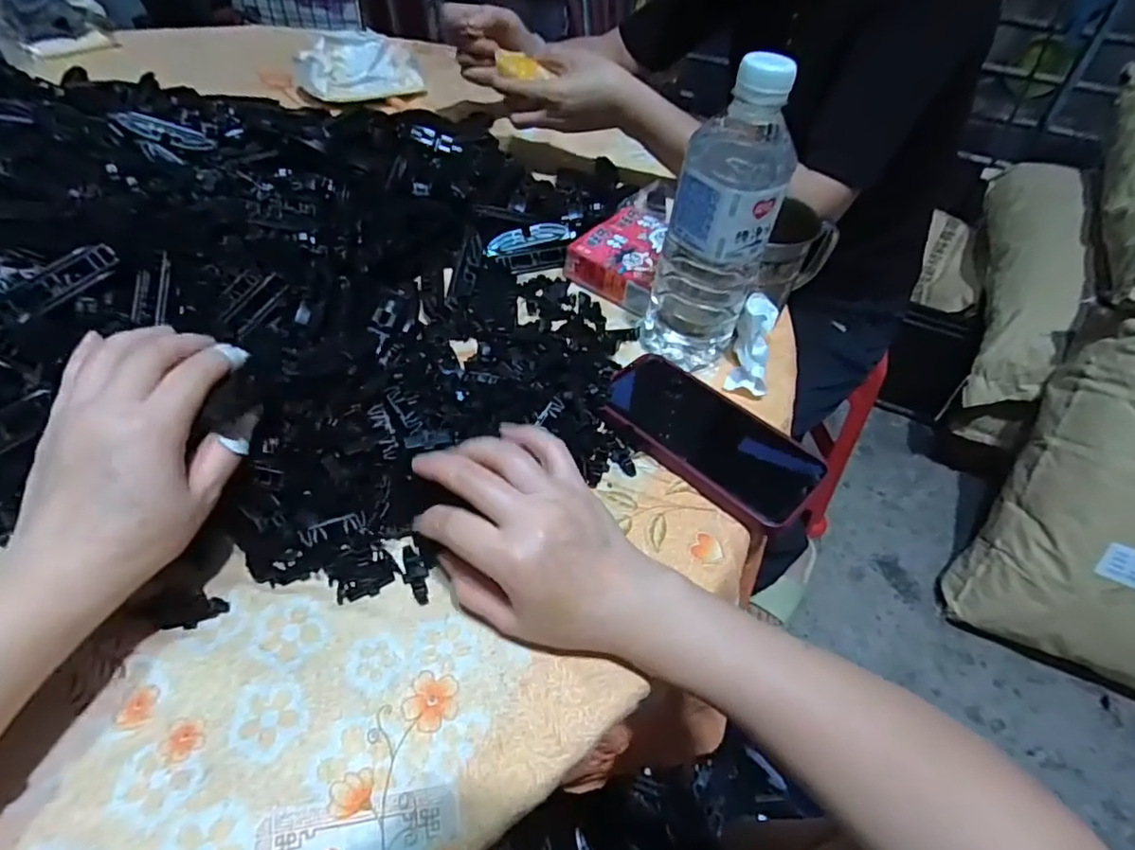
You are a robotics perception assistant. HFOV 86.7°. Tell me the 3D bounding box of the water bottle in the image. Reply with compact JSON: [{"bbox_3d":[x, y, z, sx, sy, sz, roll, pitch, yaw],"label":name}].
[{"bbox_3d":[0.102,-0.132,0.417,0.074,0.206,0.065,19,50,12],"label":"water bottle"}]

